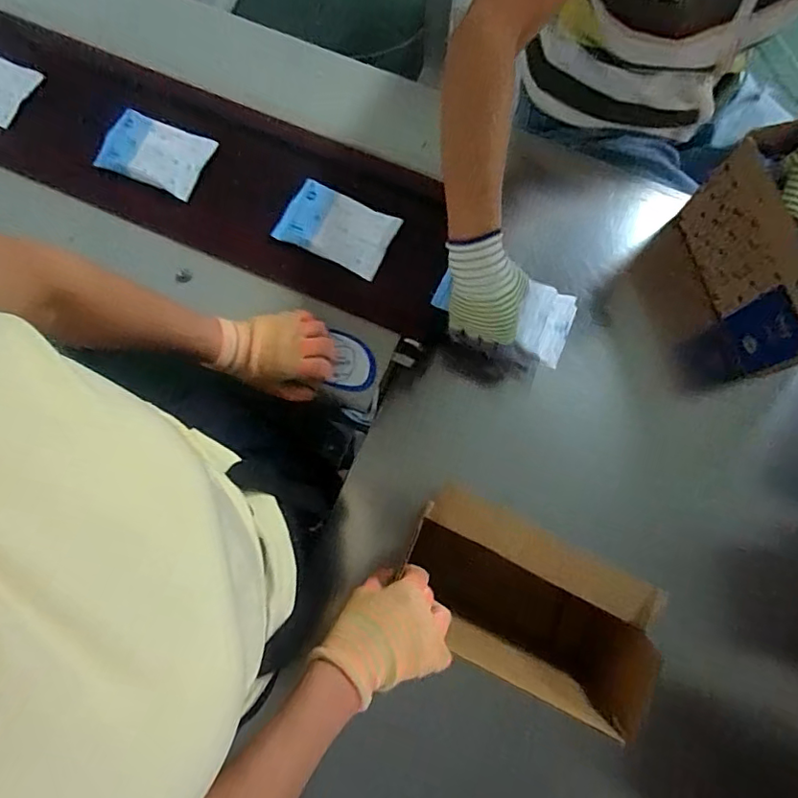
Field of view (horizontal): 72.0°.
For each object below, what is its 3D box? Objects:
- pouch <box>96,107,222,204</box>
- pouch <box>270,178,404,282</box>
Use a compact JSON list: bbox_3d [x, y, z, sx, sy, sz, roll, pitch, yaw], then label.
[{"bbox_3d":[-0.305,-0.306,0.688,0.126,0.020,0.082,24,79,6],"label":"pouch"},{"bbox_3d":[-0.075,-0.205,0.669,0.130,0.024,0.082,26,79,7],"label":"pouch"}]

